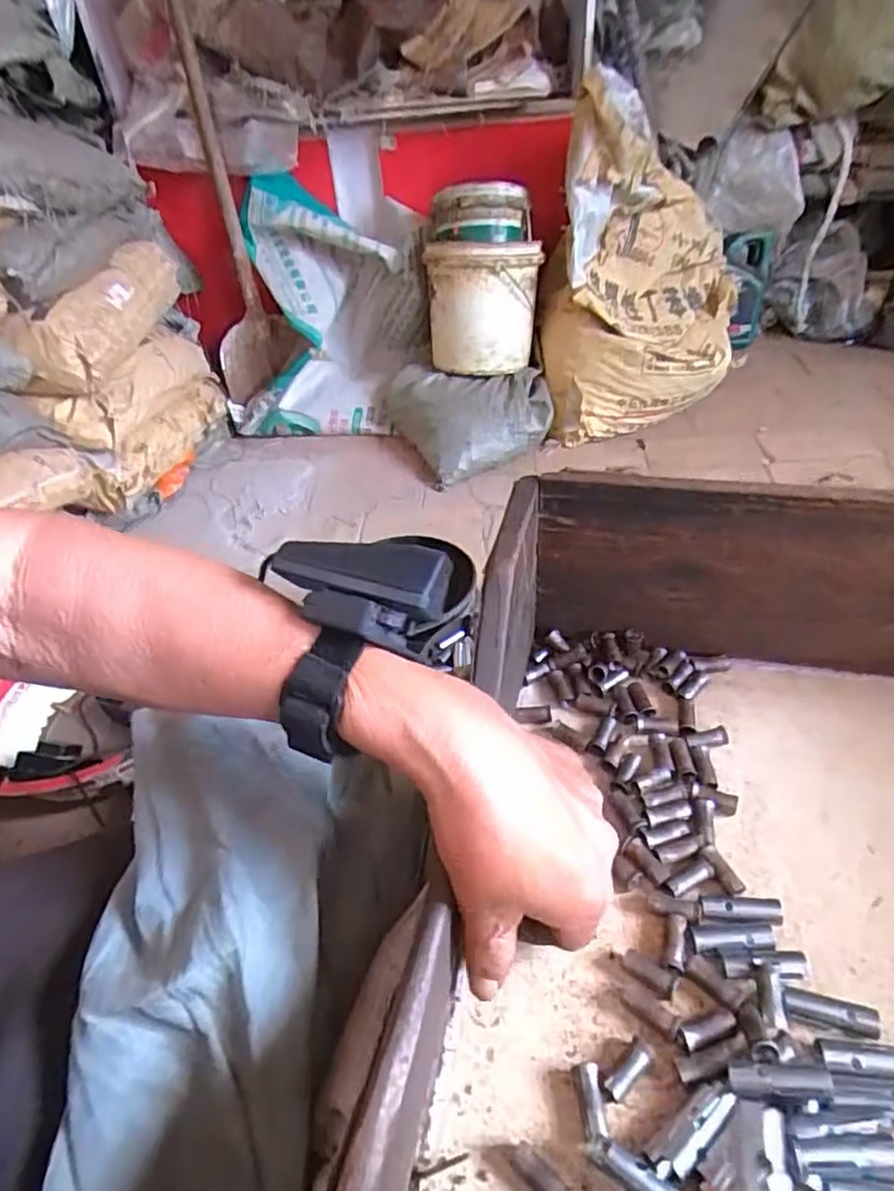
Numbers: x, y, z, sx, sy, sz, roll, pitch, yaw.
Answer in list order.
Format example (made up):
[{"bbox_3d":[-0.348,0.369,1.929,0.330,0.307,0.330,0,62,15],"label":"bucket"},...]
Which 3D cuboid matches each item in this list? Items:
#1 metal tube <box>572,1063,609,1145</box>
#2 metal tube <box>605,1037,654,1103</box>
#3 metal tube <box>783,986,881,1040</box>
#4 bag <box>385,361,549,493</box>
[{"bbox_3d":[0.058,0.207,0.262,0.009,0.013,0.026,-5,42,0],"label":"metal tube"},{"bbox_3d":[0.076,0.198,0.269,0.026,0.008,0.008,-38,48,-23],"label":"metal tube"},{"bbox_3d":[0.165,0.179,0.276,0.036,0.007,0.010,11,44,17],"label":"metal tube"},{"bbox_3d":[0.066,-0.408,1.480,0.343,0.136,0.329,-16,43,-12],"label":"bag"}]

